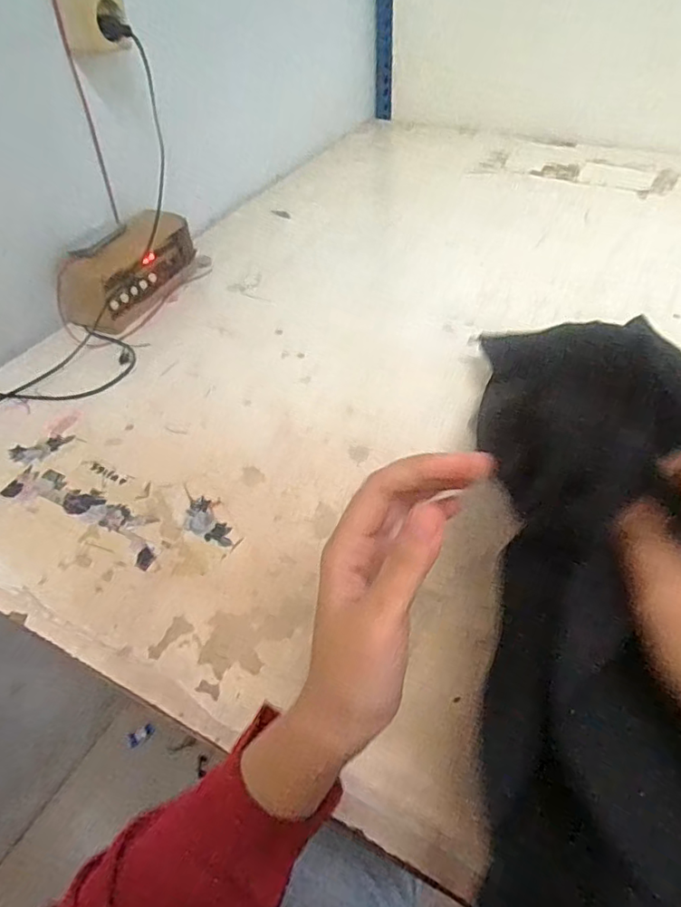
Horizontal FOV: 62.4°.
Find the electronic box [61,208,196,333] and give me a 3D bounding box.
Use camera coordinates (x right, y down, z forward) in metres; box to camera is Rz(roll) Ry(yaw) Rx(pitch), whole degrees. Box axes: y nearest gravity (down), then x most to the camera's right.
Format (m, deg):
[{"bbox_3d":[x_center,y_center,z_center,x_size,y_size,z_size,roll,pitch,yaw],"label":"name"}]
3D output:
[{"bbox_3d":[-0.276,-0.244,0.748,0.049,0.094,0.202,20,52,21],"label":"electronic box"}]

